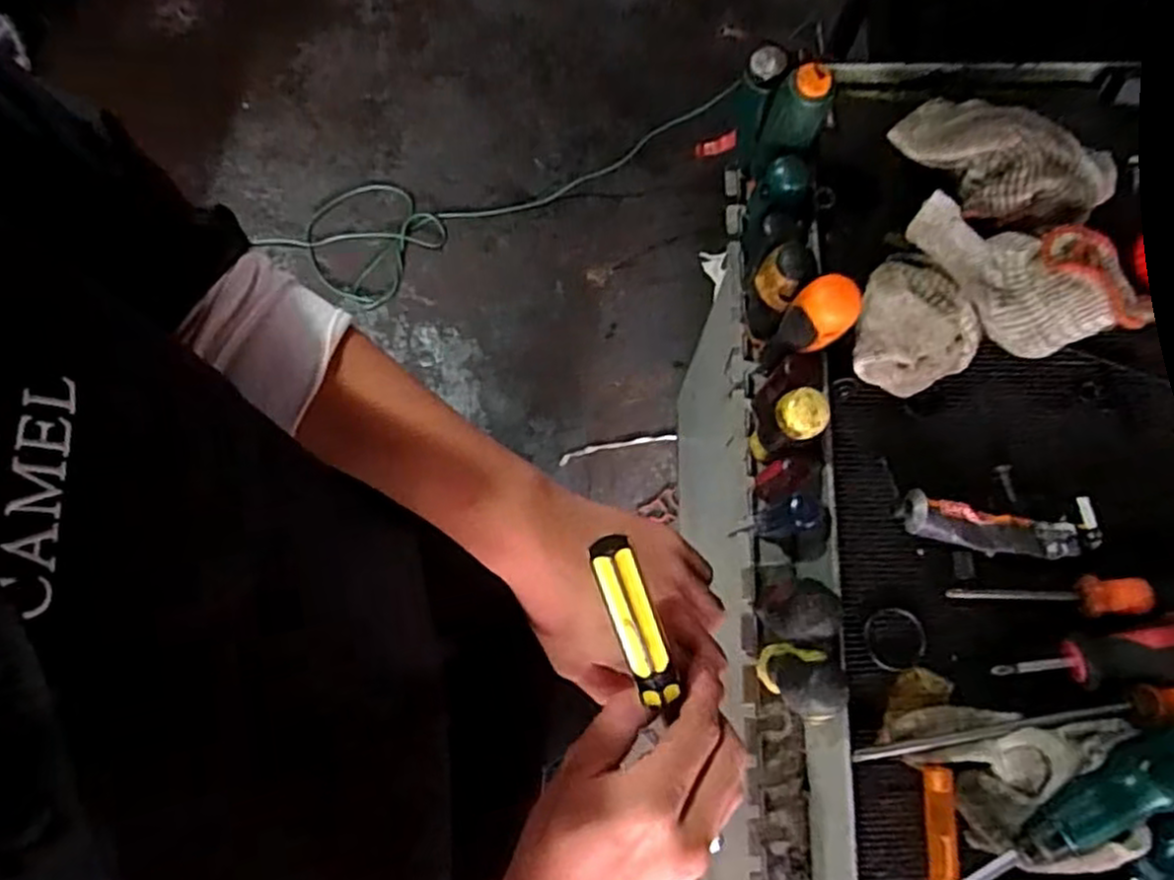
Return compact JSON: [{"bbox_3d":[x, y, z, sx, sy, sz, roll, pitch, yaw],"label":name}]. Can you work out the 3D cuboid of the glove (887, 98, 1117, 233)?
[{"bbox_3d":[0.227,-0.154,0.408,0.109,0.050,0.066,37,82,7],"label":"glove"}]

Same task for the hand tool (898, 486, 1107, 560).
[{"bbox_3d":[0.227,0.046,0.409,0.111,0.015,0.033,2,79,1],"label":"hand tool"}]

